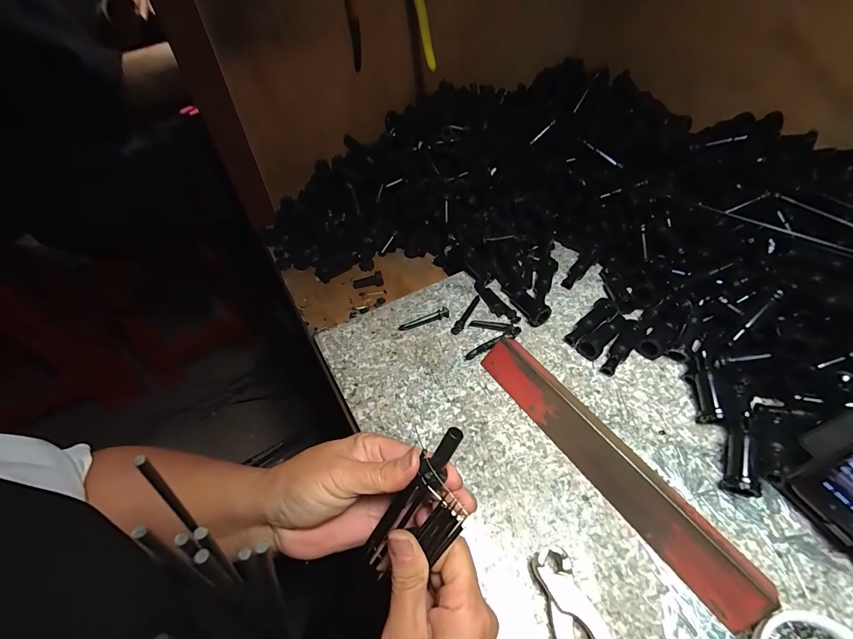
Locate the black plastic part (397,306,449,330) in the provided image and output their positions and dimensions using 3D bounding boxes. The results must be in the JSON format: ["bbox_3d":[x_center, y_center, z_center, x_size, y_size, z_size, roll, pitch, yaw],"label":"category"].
[{"bbox_3d":[-0.003,-0.001,0.424,0.058,0.004,0.014,-16,50,-12],"label":"black plastic part"}]

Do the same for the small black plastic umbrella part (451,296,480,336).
[{"bbox_3d":[0.046,-0.005,0.428,0.010,0.006,0.061,24,54,21],"label":"small black plastic umbrella part"}]

